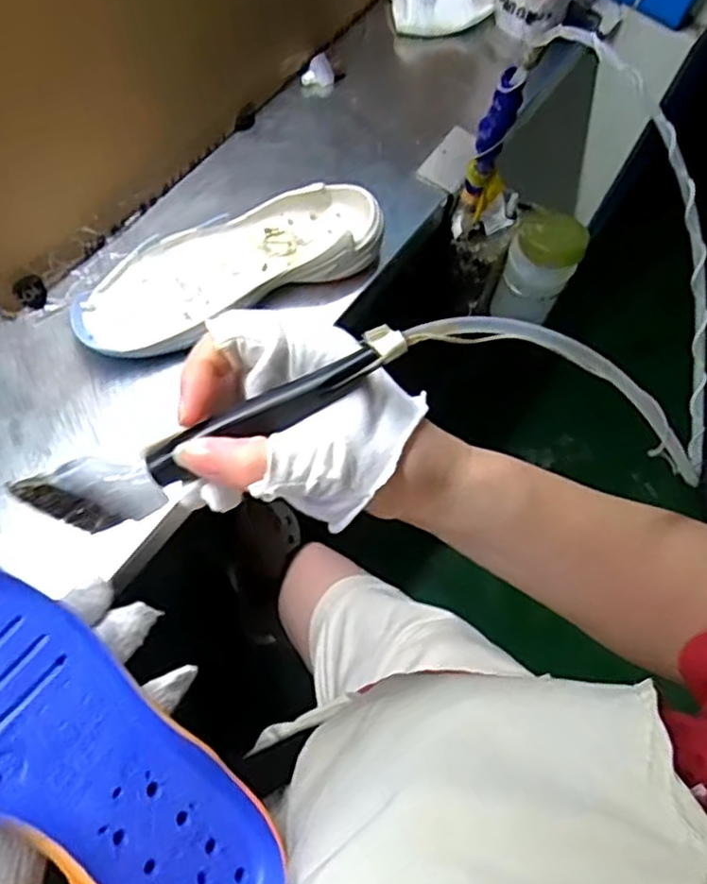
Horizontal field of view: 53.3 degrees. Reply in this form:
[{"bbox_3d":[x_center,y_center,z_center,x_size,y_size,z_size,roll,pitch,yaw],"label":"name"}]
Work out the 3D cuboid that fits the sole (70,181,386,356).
[{"bbox_3d":[-0.107,-0.155,0.629,0.274,0.043,0.102,-28,70,-19],"label":"sole"}]

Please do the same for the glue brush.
[{"bbox_3d":[-0.053,-0.005,0.279,0.158,0.028,0.022,-27,68,5],"label":"glue brush"}]

